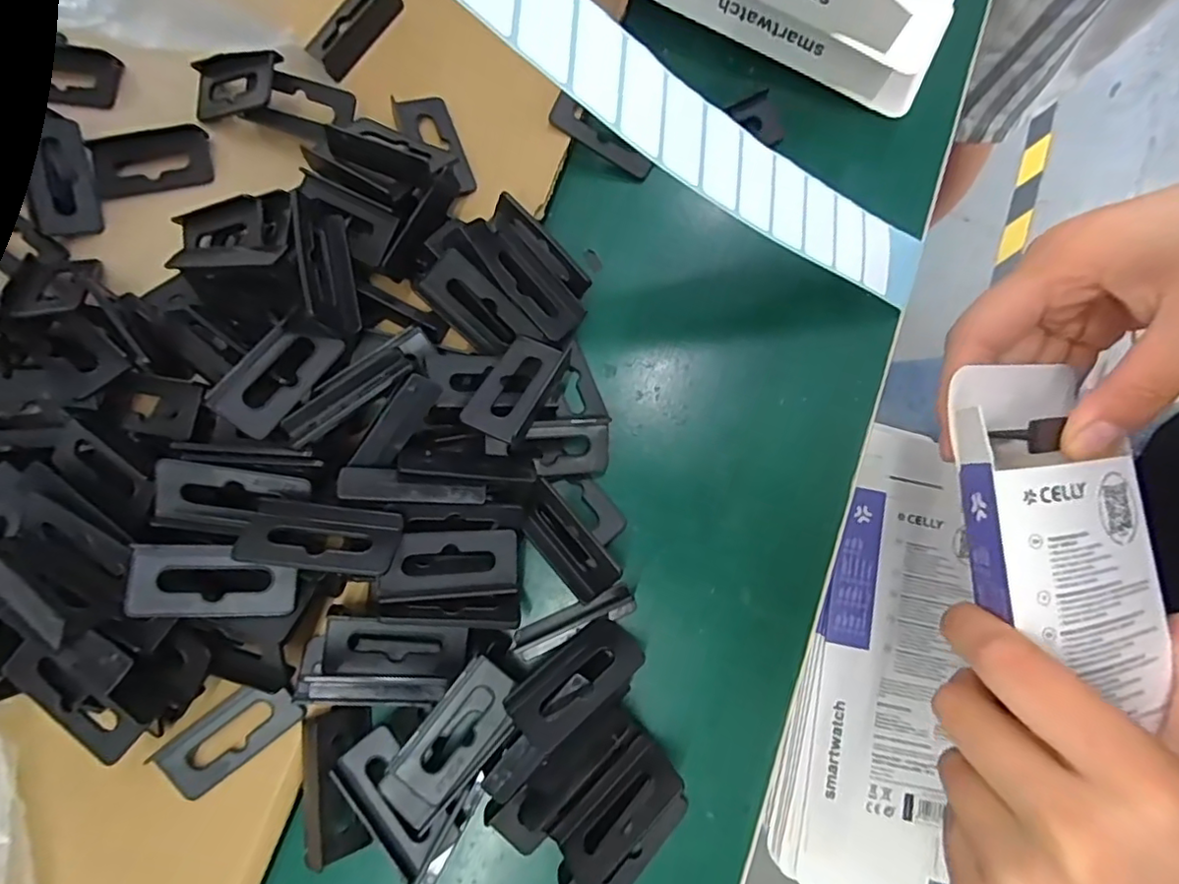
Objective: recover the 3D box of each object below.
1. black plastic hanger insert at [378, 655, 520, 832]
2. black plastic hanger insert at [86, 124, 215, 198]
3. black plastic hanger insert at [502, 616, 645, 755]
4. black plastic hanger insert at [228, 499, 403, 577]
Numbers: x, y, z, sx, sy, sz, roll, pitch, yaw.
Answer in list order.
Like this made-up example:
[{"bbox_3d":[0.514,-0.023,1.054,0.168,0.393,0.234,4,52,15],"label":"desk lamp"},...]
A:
[{"bbox_3d":[-0.047,0.102,0.196,0.024,0.008,0.057,38,83,8],"label":"black plastic hanger insert"},{"bbox_3d":[-0.184,-0.118,0.244,0.046,0.010,0.022,-9,79,0],"label":"black plastic hanger insert"},{"bbox_3d":[-0.004,0.082,0.201,0.049,0.004,0.025,-33,52,-29],"label":"black plastic hanger insert"},{"bbox_3d":[-0.086,0.030,0.185,0.046,0.011,0.020,6,80,3],"label":"black plastic hanger insert"}]

